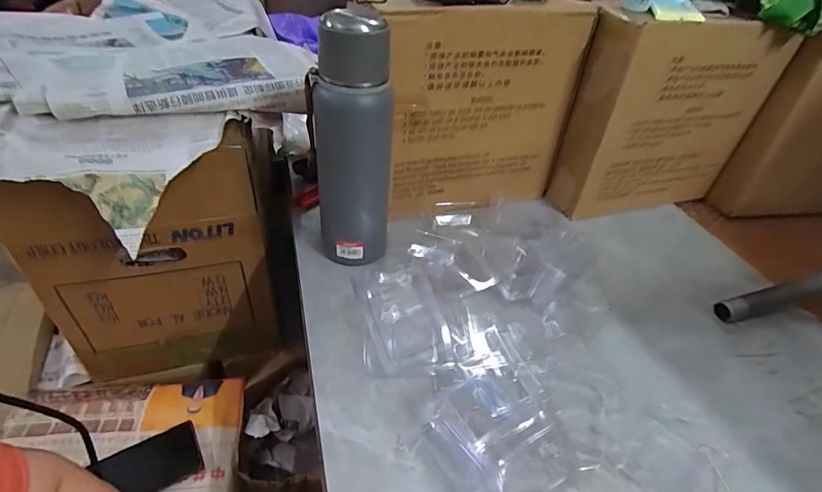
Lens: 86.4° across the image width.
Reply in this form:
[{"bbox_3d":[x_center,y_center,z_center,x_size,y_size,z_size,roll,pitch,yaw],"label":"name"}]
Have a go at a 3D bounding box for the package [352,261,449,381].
[{"bbox_3d":[-0.010,0.077,0.471,0.089,0.021,0.136,-4,41,-12],"label":"package"}]

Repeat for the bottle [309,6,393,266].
[{"bbox_3d":[-0.064,-0.101,0.474,0.072,0.266,0.066,-11,43,-19],"label":"bottle"}]

